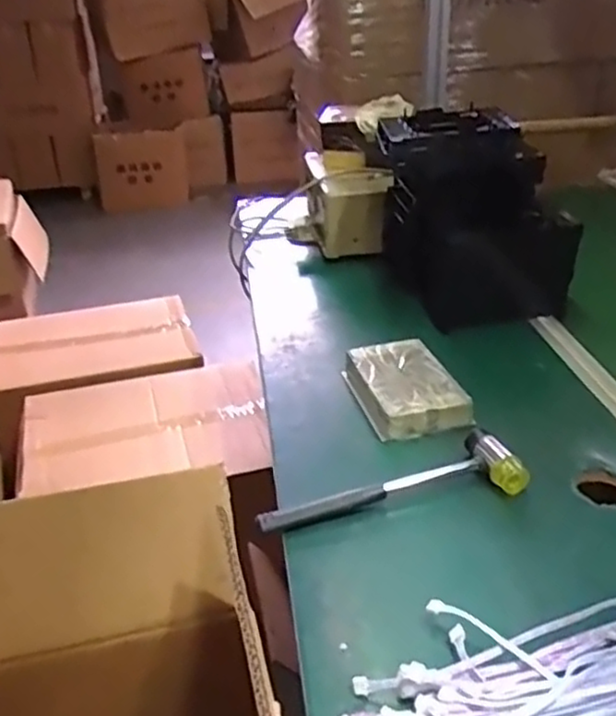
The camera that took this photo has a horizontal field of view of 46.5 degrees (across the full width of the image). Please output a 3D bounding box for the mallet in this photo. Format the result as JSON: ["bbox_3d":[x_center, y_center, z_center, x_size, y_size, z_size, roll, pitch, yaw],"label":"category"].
[{"bbox_3d":[0.083,0.133,0.706,0.264,0.036,0.078,-12,31,-17],"label":"mallet"}]

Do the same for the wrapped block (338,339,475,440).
[{"bbox_3d":[0.116,0.041,0.870,0.108,0.046,0.170,-8,30,-10],"label":"wrapped block"}]

